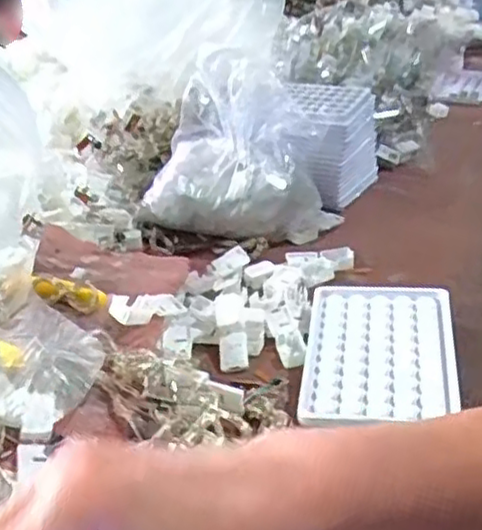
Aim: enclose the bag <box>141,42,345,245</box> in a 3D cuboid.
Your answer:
[{"bbox_3d":[-0.008,-0.097,0.617,0.162,0.143,0.079,9,33,19],"label":"bag"}]

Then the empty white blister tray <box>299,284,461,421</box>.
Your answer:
[{"bbox_3d":[0.092,0.059,0.468,0.096,0.025,0.128,3,31,9],"label":"empty white blister tray"}]

